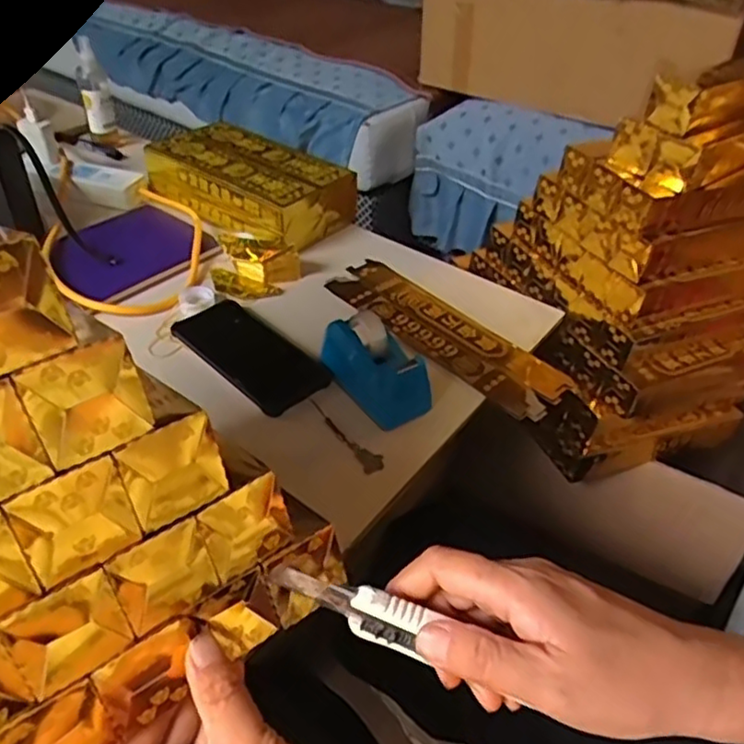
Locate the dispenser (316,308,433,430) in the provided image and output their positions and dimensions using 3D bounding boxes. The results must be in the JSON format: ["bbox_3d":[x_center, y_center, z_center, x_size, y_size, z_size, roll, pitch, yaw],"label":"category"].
[{"bbox_3d":[0.005,-0.006,0.583,0.055,0.060,0.109,-26,49,-29],"label":"dispenser"}]

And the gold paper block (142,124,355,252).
[{"bbox_3d":[-0.157,-0.246,0.845,0.246,0.069,0.139,30,48,27],"label":"gold paper block"}]

